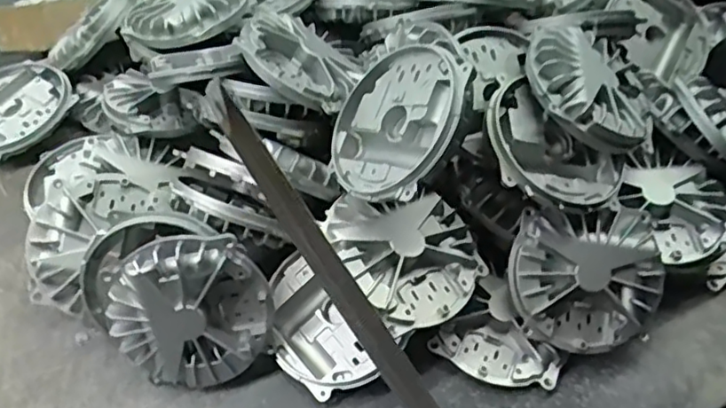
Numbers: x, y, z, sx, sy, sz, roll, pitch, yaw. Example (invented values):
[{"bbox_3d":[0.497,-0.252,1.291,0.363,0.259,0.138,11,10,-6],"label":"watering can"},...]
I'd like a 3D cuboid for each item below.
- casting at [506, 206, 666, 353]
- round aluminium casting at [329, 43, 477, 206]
[{"bbox_3d":[0.159,0.054,0.454,0.106,0.032,0.098,-1,93,-2],"label":"casting"},{"bbox_3d":[0.025,-0.052,0.422,0.109,0.022,0.106,2,72,48],"label":"round aluminium casting"}]

